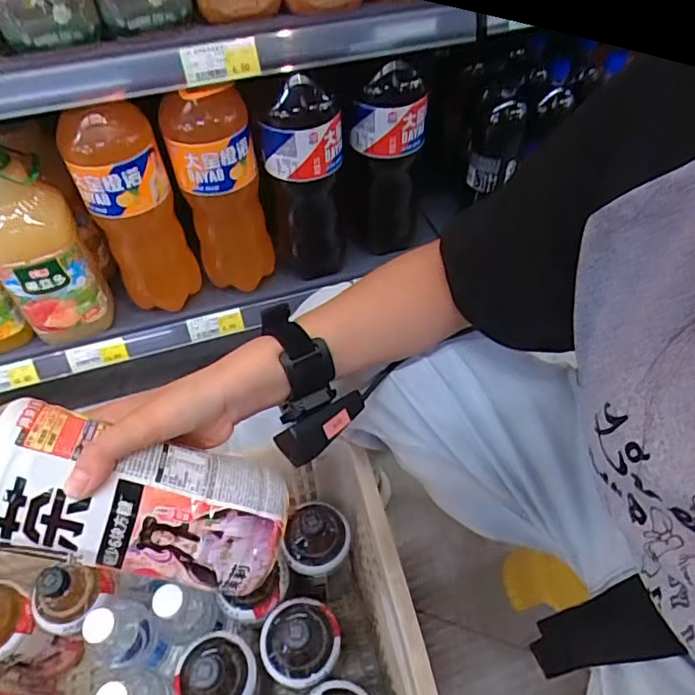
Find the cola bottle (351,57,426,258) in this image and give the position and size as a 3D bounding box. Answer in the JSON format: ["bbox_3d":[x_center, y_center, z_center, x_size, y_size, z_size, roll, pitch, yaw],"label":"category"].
[{"bbox_3d":[0.058,-0.266,0.811,0.105,0.281,0.101,7,53,1],"label":"cola bottle"}]

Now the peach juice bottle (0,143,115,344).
[{"bbox_3d":[-0.414,-0.125,0.743,0.126,0.291,0.093,-32,62,-25],"label":"peach juice bottle"}]

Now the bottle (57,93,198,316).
[{"bbox_3d":[-0.294,-0.188,0.761,0.125,0.319,0.098,-22,58,-20],"label":"bottle"}]

